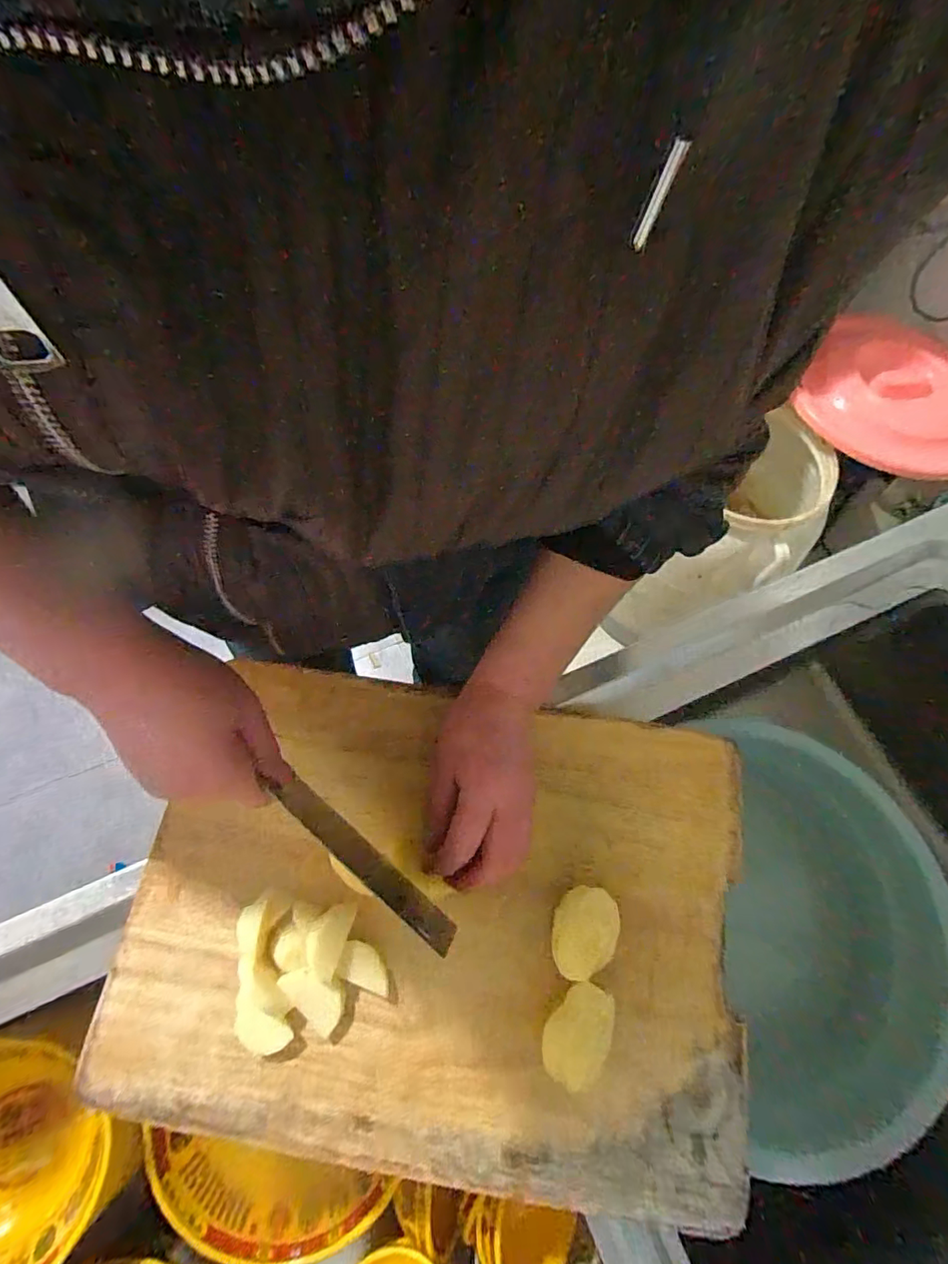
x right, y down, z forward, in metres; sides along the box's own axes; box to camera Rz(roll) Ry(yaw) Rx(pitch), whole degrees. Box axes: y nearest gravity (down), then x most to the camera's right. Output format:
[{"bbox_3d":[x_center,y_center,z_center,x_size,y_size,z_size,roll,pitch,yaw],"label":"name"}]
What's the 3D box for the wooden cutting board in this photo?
[{"bbox_3d":[-0.026,0.199,0.384,0.435,0.029,0.308,8,69,3],"label":"wooden cutting board"}]

